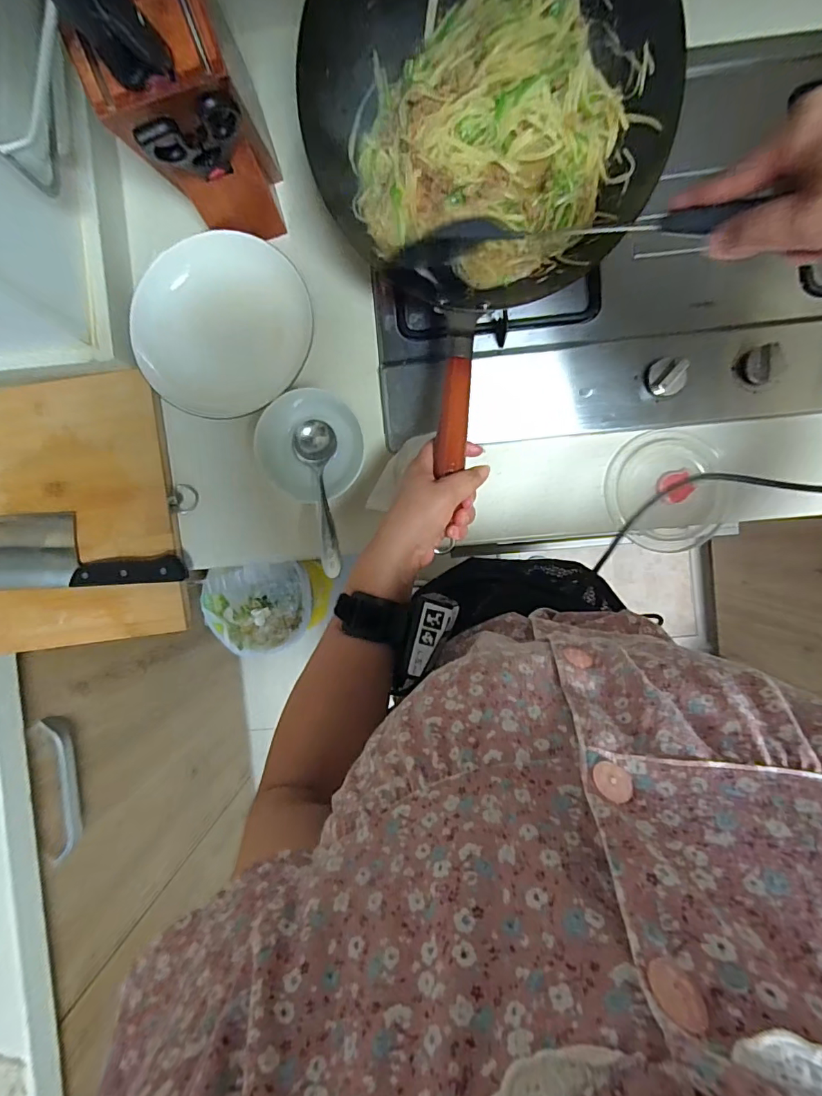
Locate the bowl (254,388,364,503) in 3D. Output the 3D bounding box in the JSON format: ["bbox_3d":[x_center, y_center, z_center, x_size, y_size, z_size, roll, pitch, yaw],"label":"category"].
[{"bbox_3d":[-0.107,-0.109,0.521,0.111,0.051,0.104,0,92,3],"label":"bowl"}]

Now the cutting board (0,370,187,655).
[{"bbox_3d":[-0.470,-0.029,0.552,0.394,0.017,0.297,-8,91,3],"label":"cutting board"}]

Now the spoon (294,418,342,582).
[{"bbox_3d":[-0.096,-0.052,0.509,0.042,0.033,0.167,-7,79,3],"label":"spoon"}]

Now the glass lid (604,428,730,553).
[{"bbox_3d":[0.280,-0.062,0.531,0.126,0.019,0.130,0,92,3],"label":"glass lid"}]

